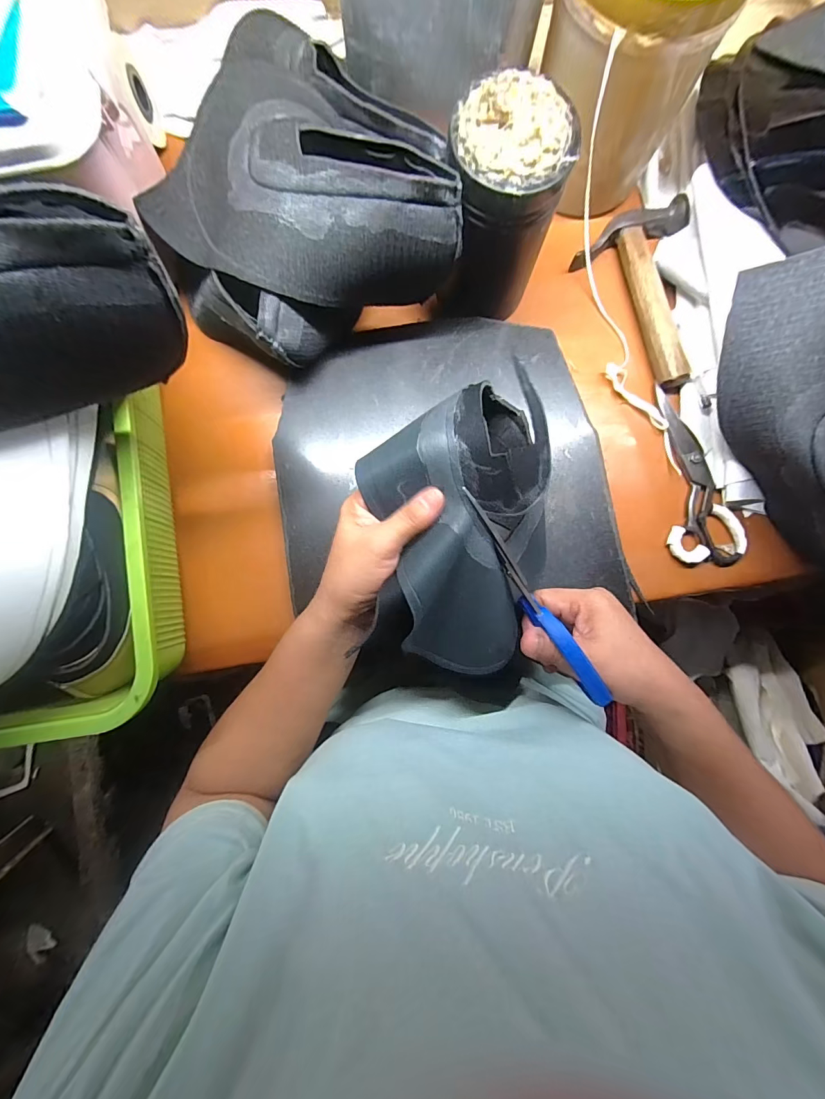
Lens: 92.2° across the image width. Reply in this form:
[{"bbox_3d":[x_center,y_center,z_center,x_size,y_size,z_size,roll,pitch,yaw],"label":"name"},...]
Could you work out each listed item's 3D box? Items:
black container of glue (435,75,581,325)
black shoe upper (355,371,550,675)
[{"bbox_3d":[0.072,-0.275,0.334,0.087,0.138,0.096,10,84,1],"label":"black container of glue"},{"bbox_3d":[0.036,-0.012,0.298,0.137,0.088,0.200,-5,84,0],"label":"black shoe upper"}]

